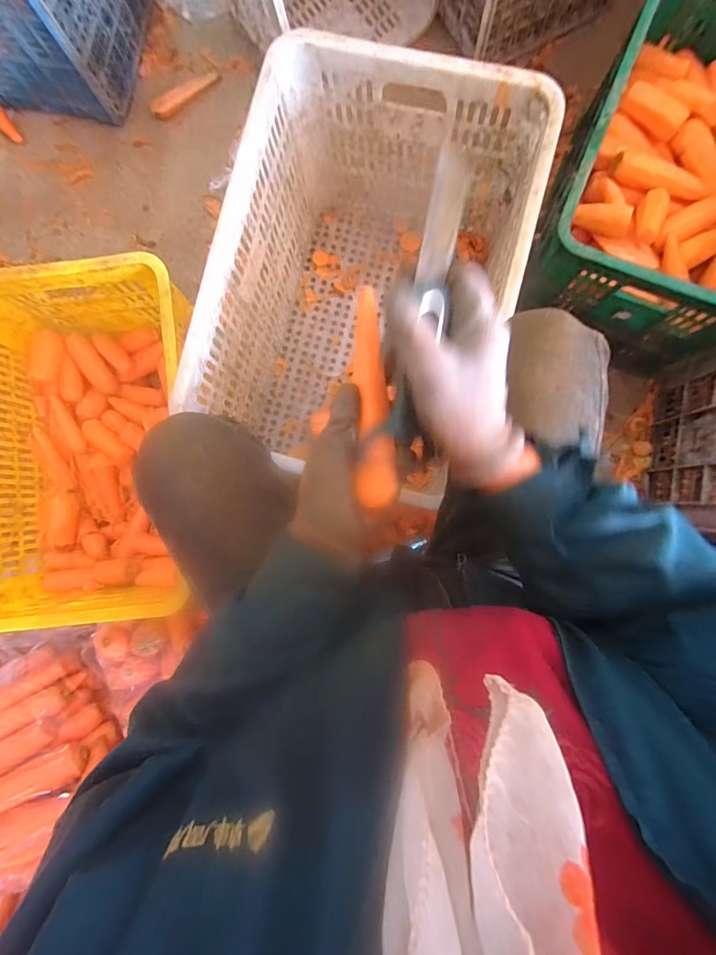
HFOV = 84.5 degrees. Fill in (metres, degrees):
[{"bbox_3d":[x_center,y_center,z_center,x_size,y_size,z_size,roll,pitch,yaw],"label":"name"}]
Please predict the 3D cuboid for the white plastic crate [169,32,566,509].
[{"bbox_3d":[0.026,-0.318,0.709,0.417,0.346,0.576,14,88,4],"label":"white plastic crate"}]

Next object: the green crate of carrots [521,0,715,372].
[{"bbox_3d":[0.586,-0.538,0.692,0.393,0.222,0.610,22,88,5],"label":"green crate of carrots"}]

